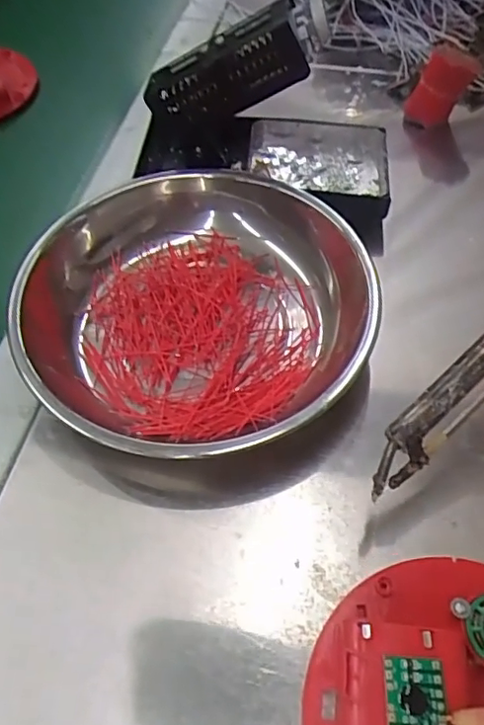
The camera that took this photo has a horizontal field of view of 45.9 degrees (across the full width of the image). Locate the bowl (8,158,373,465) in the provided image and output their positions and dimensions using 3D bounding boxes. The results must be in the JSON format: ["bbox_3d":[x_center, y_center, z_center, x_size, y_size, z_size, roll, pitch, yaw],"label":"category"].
[{"bbox_3d":[-0.023,-0.032,0.312,0.178,0.053,0.186,-1,55,1],"label":"bowl"}]

